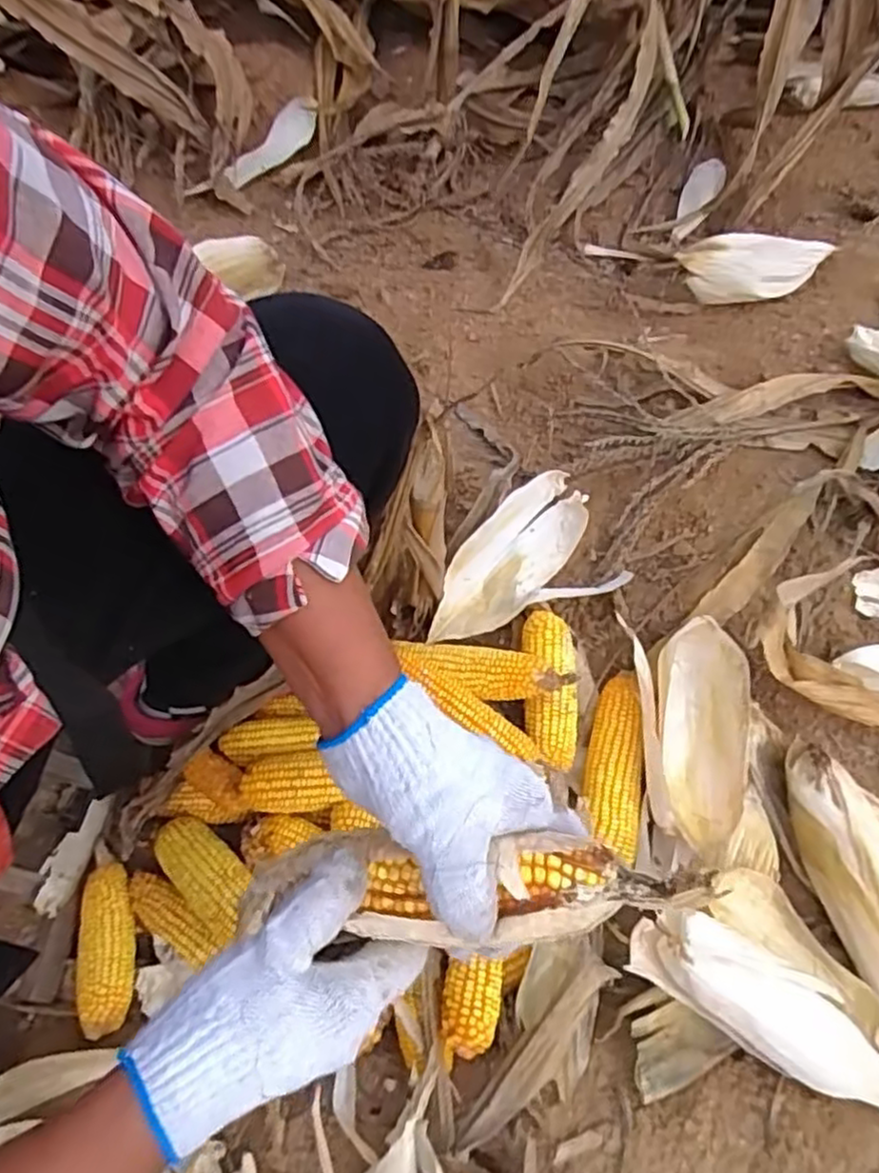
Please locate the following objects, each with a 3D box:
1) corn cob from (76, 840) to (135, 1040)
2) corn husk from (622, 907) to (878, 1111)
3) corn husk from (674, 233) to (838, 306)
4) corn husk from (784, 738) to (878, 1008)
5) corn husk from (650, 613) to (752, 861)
[{"bbox_3d":[-0.300,0.311,0.640,0.041,0.036,0.153,-12,63,-9],"label":"corn cob"},{"bbox_3d":[0.272,0.340,0.576,0.258,0.054,0.076,31,78,-5],"label":"corn husk"},{"bbox_3d":[0.416,-0.420,0.940,0.226,0.073,0.047,-14,64,-9],"label":"corn husk"},{"bbox_3d":[0.383,0.272,0.640,0.077,0.061,0.261,-12,64,-9],"label":"corn husk"},{"bbox_3d":[0.253,0.144,0.699,0.085,0.060,0.229,12,62,4],"label":"corn husk"}]

